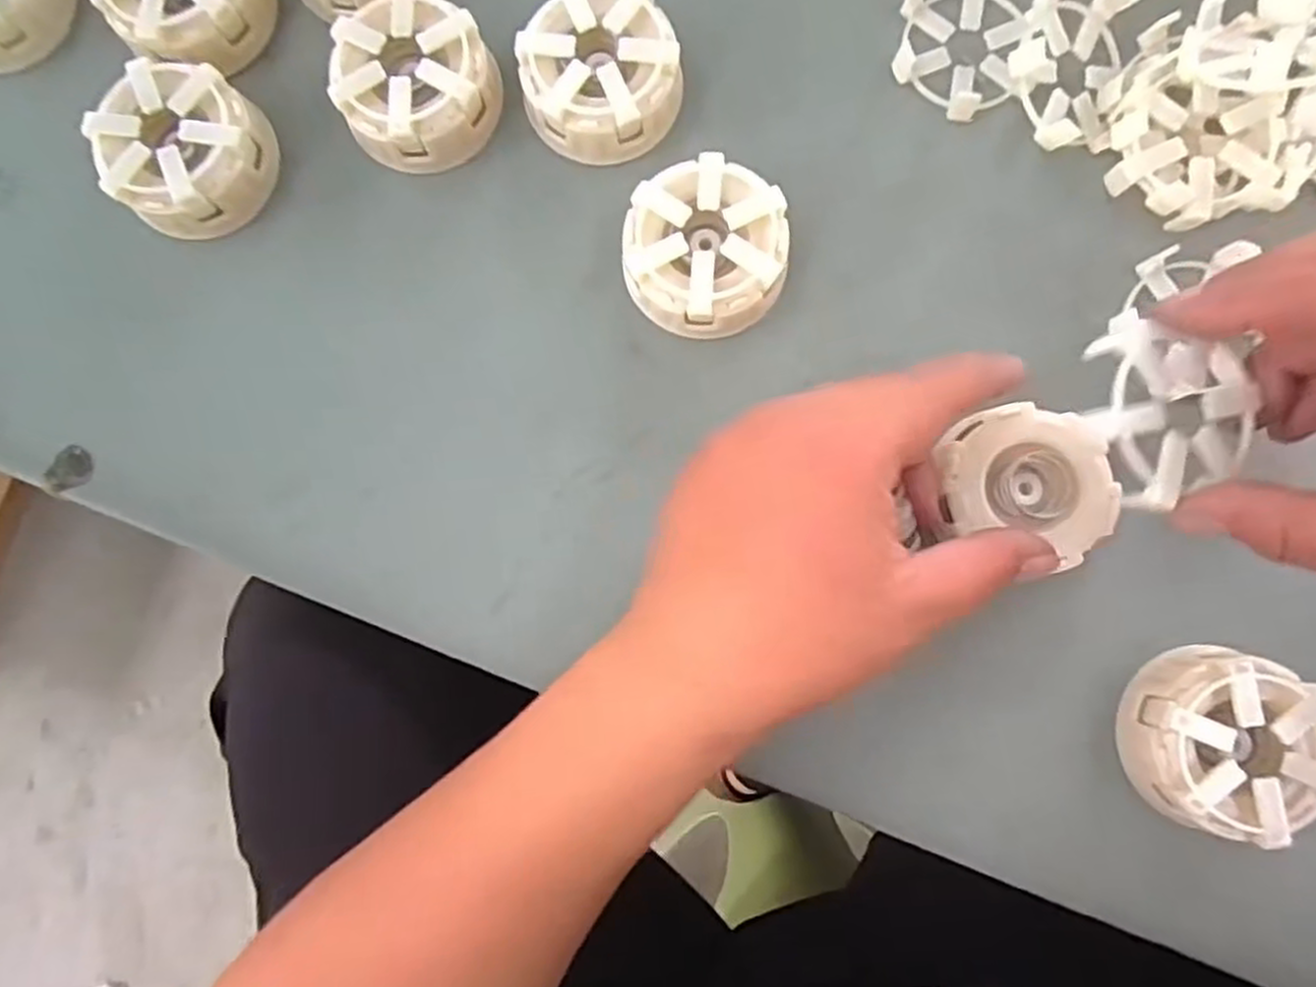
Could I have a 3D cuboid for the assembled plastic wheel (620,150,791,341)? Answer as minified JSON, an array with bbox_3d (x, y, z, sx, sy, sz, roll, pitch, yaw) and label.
[{"bbox_3d":[0.018,-0.092,0.288,0.059,0.026,0.061,0,85,3],"label":"assembled plastic wheel"}]

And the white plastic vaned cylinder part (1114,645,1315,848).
[{"bbox_3d":[0.198,0.086,0.264,0.060,0.025,0.059,0,85,3],"label":"white plastic vaned cylinder part"}]

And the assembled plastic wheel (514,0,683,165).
[{"bbox_3d":[-0.022,-0.162,0.294,0.058,0.028,0.059,-8,85,2],"label":"assembled plastic wheel"}]

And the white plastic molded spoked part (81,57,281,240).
[{"bbox_3d":[-0.183,-0.132,0.294,0.055,0.032,0.059,0,85,3],"label":"white plastic molded spoked part"}]

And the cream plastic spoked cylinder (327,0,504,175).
[{"bbox_3d":[-0.093,-0.158,0.295,0.059,0.028,0.056,-25,85,1],"label":"cream plastic spoked cylinder"}]

